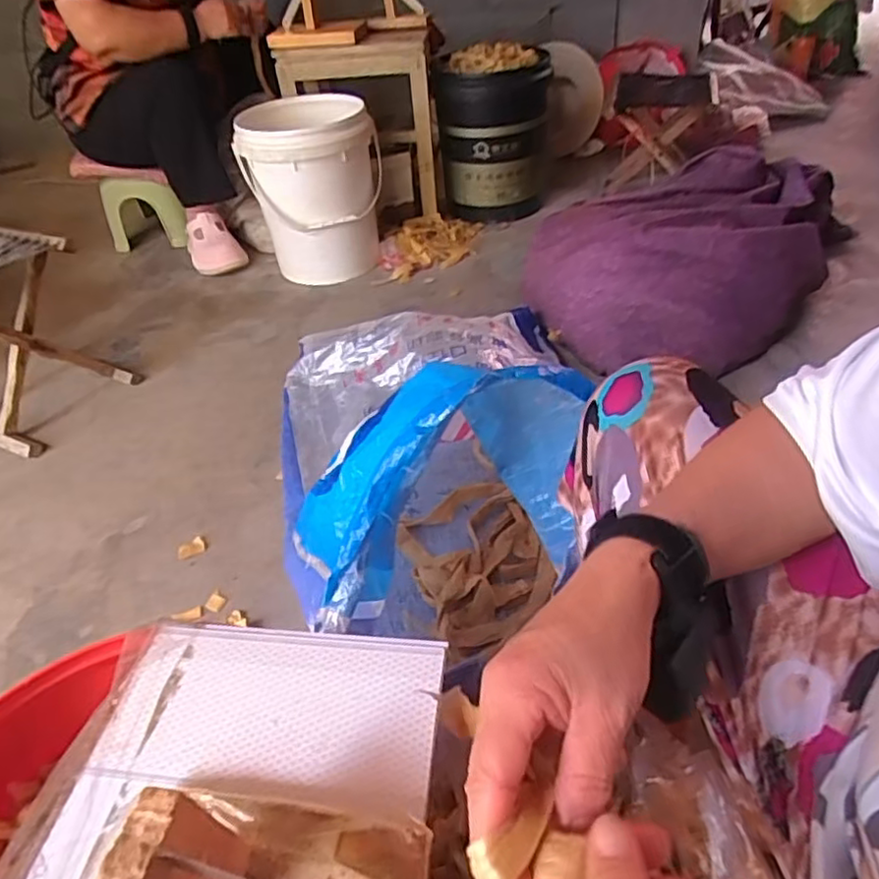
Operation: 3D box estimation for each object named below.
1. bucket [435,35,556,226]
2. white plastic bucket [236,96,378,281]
[{"bbox_3d":[0.140,-0.753,1.642,0.280,0.371,0.270,-5,41,3],"label":"bucket"},{"bbox_3d":[-0.284,-0.583,1.511,0.293,0.353,0.273,-8,41,-3],"label":"white plastic bucket"}]

